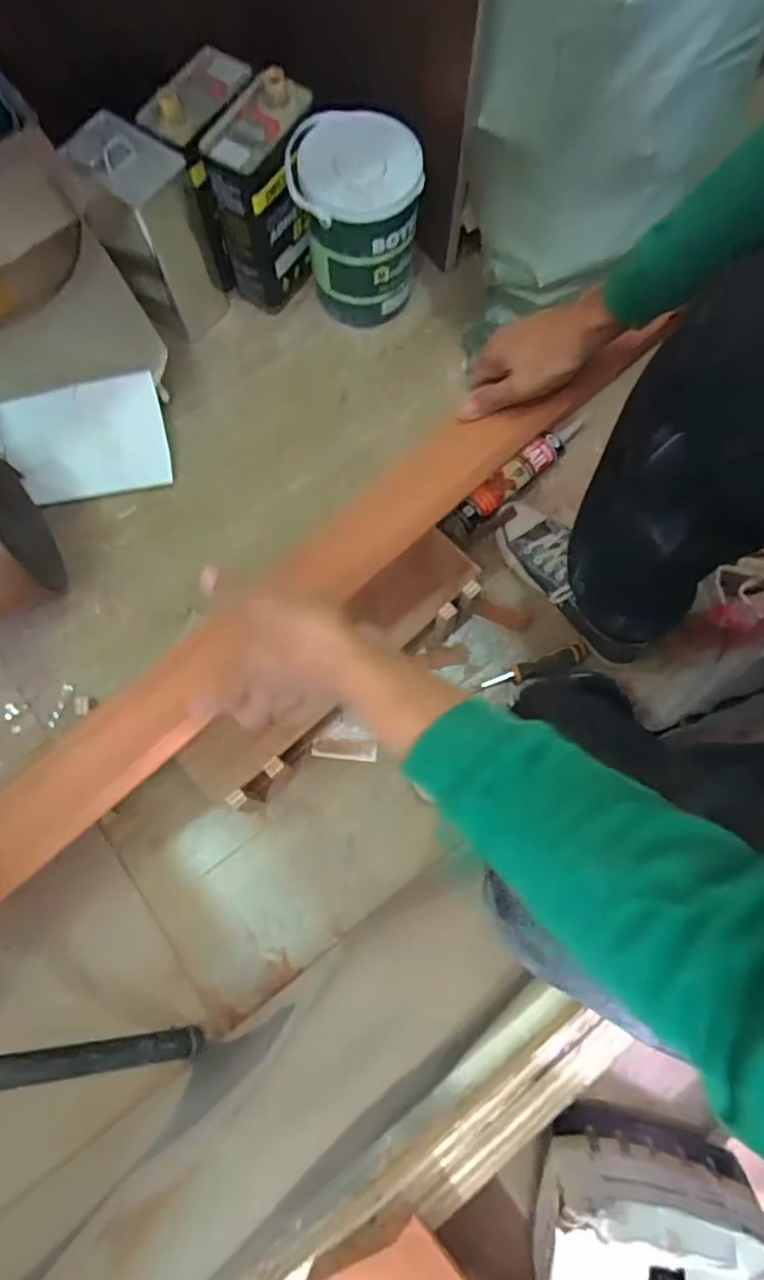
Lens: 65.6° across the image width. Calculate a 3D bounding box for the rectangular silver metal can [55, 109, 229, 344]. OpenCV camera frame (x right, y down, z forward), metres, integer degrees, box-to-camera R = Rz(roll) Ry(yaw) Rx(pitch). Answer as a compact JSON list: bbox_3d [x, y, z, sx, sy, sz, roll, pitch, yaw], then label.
[{"bbox_3d":[-0.343,-0.601,0.896,0.157,0.247,0.108,34,77,8],"label":"rectangular silver metal can"}]

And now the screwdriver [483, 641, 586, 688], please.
[{"bbox_3d":[0.221,0.039,0.855,0.155,0.021,0.028,-17,76,-5],"label":"screwdriver"}]

